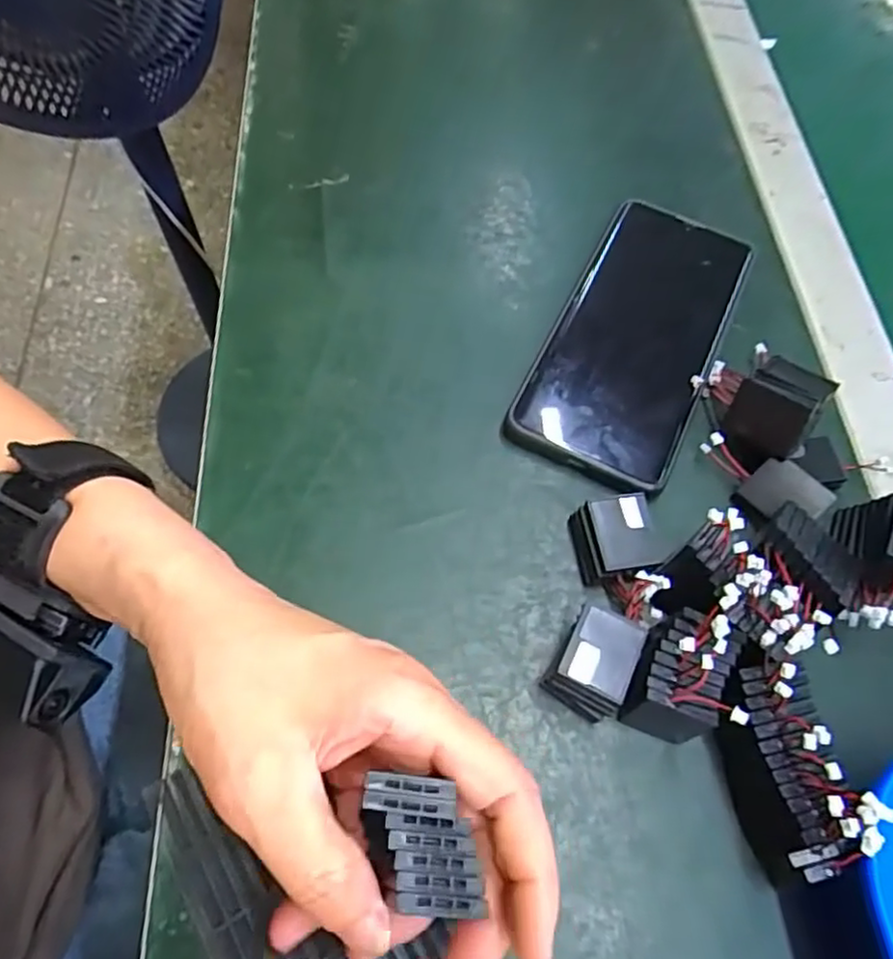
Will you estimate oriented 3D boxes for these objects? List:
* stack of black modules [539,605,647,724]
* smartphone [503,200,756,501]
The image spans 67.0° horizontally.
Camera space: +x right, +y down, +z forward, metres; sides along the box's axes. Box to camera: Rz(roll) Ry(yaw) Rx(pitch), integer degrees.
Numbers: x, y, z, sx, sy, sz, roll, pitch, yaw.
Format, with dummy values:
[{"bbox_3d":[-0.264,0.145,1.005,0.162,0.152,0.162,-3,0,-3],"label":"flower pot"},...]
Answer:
[{"bbox_3d":[0.055,0.069,0.255,0.027,0.025,0.034,24,64,8],"label":"stack of black modules"},{"bbox_3d":[0.094,-0.071,0.331,0.075,0.014,0.160,25,65,9],"label":"smartphone"}]

